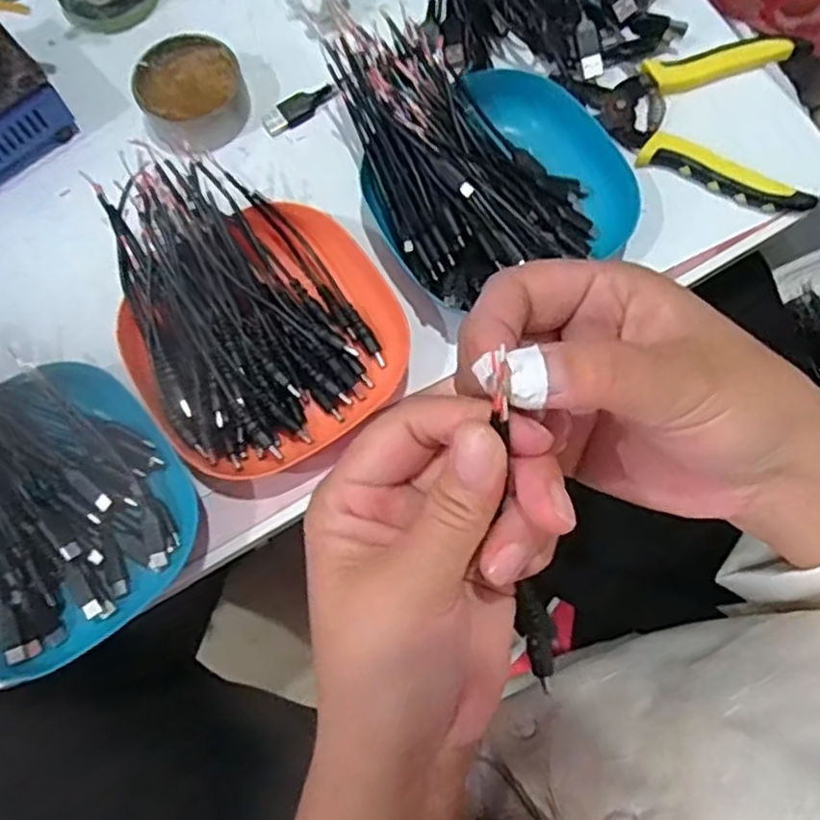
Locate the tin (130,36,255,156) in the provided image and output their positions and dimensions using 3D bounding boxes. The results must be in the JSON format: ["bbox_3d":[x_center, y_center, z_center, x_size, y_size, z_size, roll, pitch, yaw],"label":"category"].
[{"bbox_3d":[-0.131,-0.192,0.440,0.063,0.028,0.068,0,75,1],"label":"tin"}]

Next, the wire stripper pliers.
[{"bbox_3d":[0.171,-0.175,0.431,0.133,0.012,0.107,5,75,2],"label":"wire stripper pliers"}]

